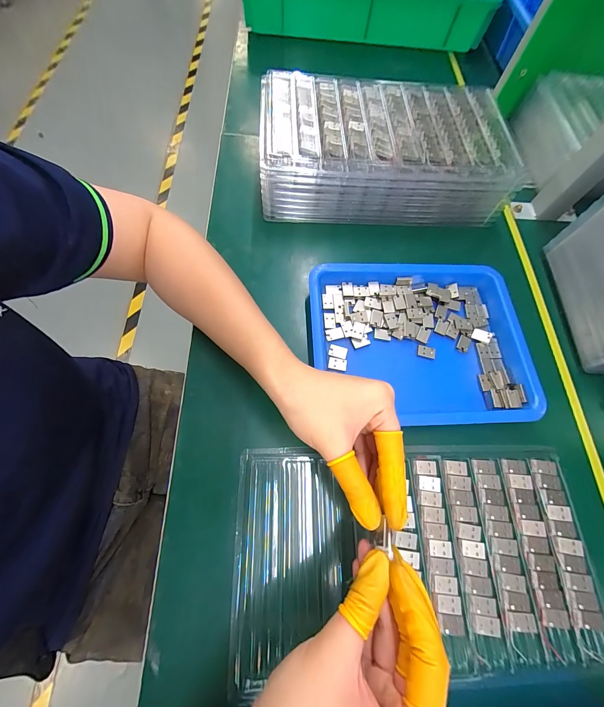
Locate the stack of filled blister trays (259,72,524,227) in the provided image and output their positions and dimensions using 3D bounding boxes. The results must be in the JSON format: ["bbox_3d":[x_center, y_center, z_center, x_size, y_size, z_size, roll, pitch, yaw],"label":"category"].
[{"bbox_3d":[0.094,-0.243,0.369,0.290,0.081,0.148,0,68,-1],"label":"stack of filled blister trays"}]

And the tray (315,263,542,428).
[{"bbox_3d":[0.122,-0.013,0.300,0.218,0.027,0.167,-1,68,-2],"label":"tray"}]

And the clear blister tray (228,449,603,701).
[{"bbox_3d":[0.092,0.161,0.241,0.289,0.017,0.156,0,68,-1],"label":"clear blister tray"}]

